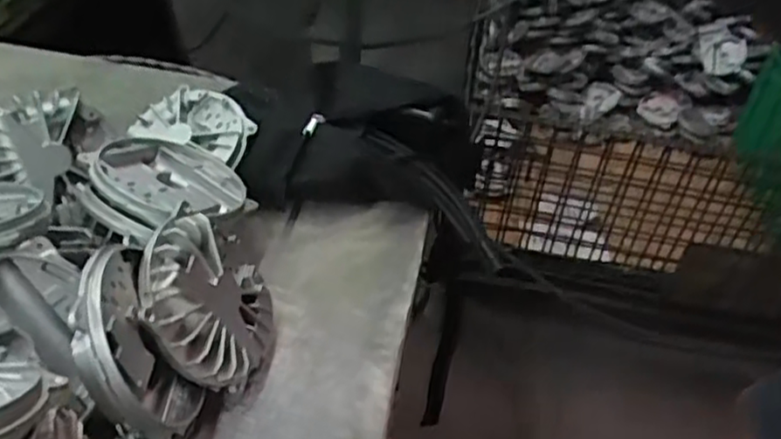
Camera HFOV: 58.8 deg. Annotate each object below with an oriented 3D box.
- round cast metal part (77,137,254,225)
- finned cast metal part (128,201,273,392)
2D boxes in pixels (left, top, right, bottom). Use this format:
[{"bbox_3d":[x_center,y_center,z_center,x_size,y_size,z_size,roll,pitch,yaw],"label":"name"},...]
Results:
[{"bbox_3d":[-0.164,-0.023,0.508,0.109,0.032,0.109,-1,33,-48],"label":"round cast metal part"},{"bbox_3d":[-0.111,0.049,0.437,0.019,0.104,0.103,-19,43,24],"label":"finned cast metal part"}]

